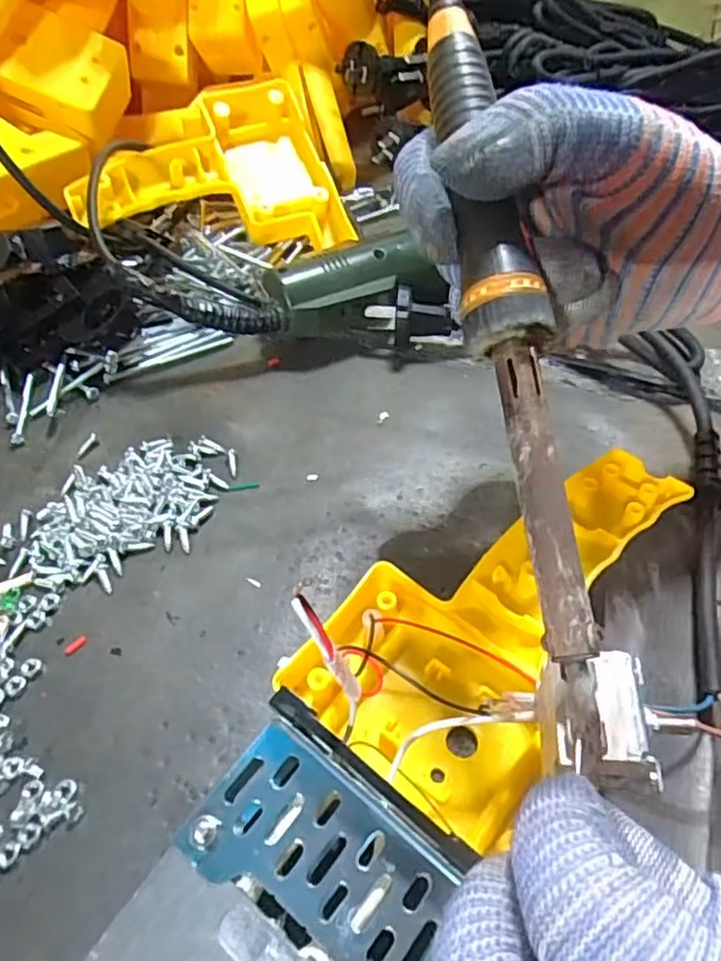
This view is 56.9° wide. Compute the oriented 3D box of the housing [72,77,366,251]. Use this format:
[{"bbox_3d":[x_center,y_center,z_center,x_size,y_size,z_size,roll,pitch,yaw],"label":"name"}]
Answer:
[{"bbox_3d":[-0.088,-0.197,0.419,0.151,0.035,0.109,-3,68,-14],"label":"housing"}]

